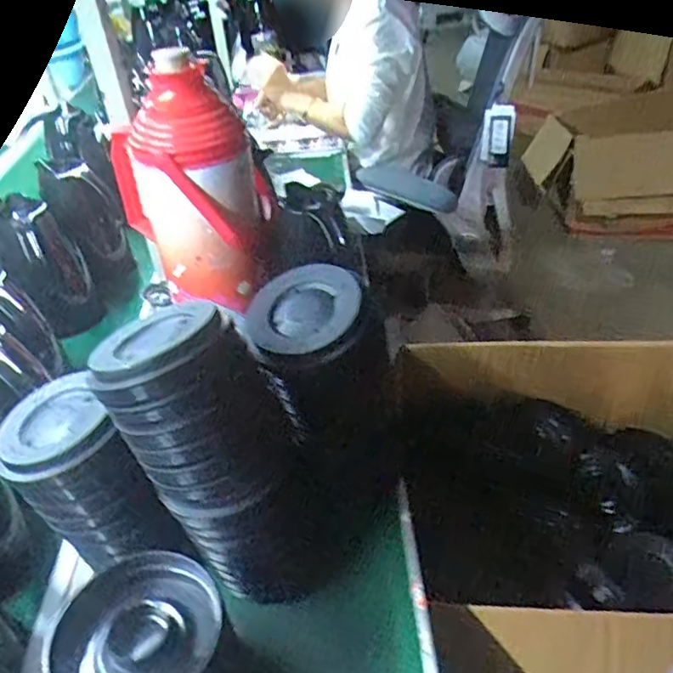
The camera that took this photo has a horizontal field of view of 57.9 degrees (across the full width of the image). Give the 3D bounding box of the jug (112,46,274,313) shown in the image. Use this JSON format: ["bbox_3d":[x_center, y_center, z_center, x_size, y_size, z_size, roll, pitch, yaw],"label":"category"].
[{"bbox_3d":[-0.196,-0.197,0.819,0.201,0.301,0.132,-11,38,-5],"label":"jug"}]

